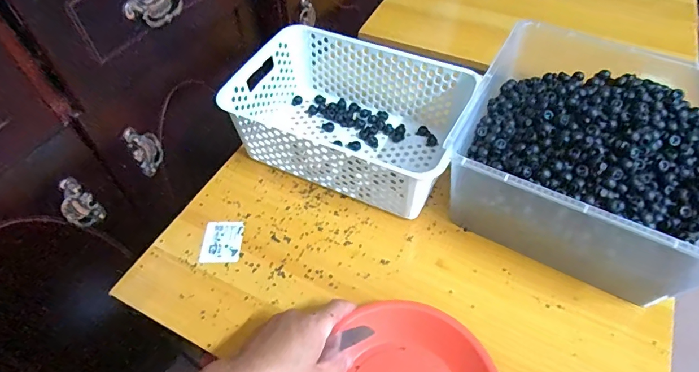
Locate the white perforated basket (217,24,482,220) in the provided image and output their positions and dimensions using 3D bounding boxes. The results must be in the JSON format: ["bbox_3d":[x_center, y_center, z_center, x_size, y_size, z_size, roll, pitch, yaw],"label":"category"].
[{"bbox_3d":[0.004,-0.096,0.611,0.304,0.116,0.210,21,55,17],"label":"white perforated basket"}]

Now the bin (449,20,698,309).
[{"bbox_3d":[0.301,-0.034,0.539,0.299,0.145,0.300,25,56,19],"label":"bin"}]

